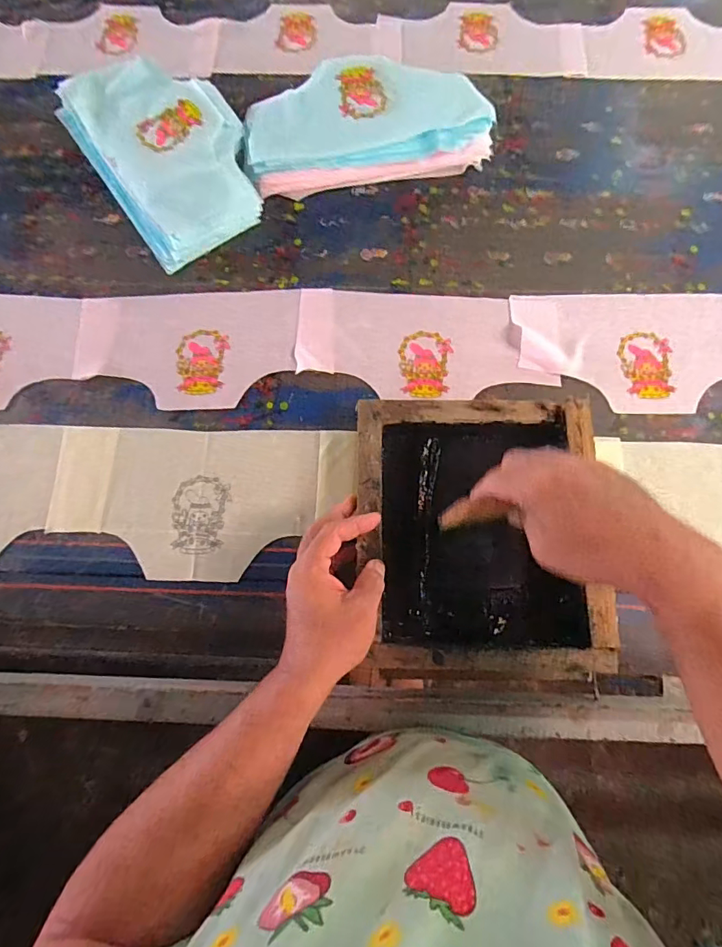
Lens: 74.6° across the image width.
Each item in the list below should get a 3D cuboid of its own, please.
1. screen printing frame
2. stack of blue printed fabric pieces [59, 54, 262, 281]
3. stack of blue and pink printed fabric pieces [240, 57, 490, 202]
[{"bbox_3d":[0.115,0.058,0.475,0.234,0.063,0.259,0,75,1],"label":"screen printing frame"},{"bbox_3d":[-0.255,-0.429,0.627,0.188,0.050,0.306,-34,77,-8],"label":"stack of blue printed fabric pieces"},{"bbox_3d":[0.004,-0.469,0.630,0.321,0.053,0.178,-11,75,-2],"label":"stack of blue and pink printed fabric pieces"}]

